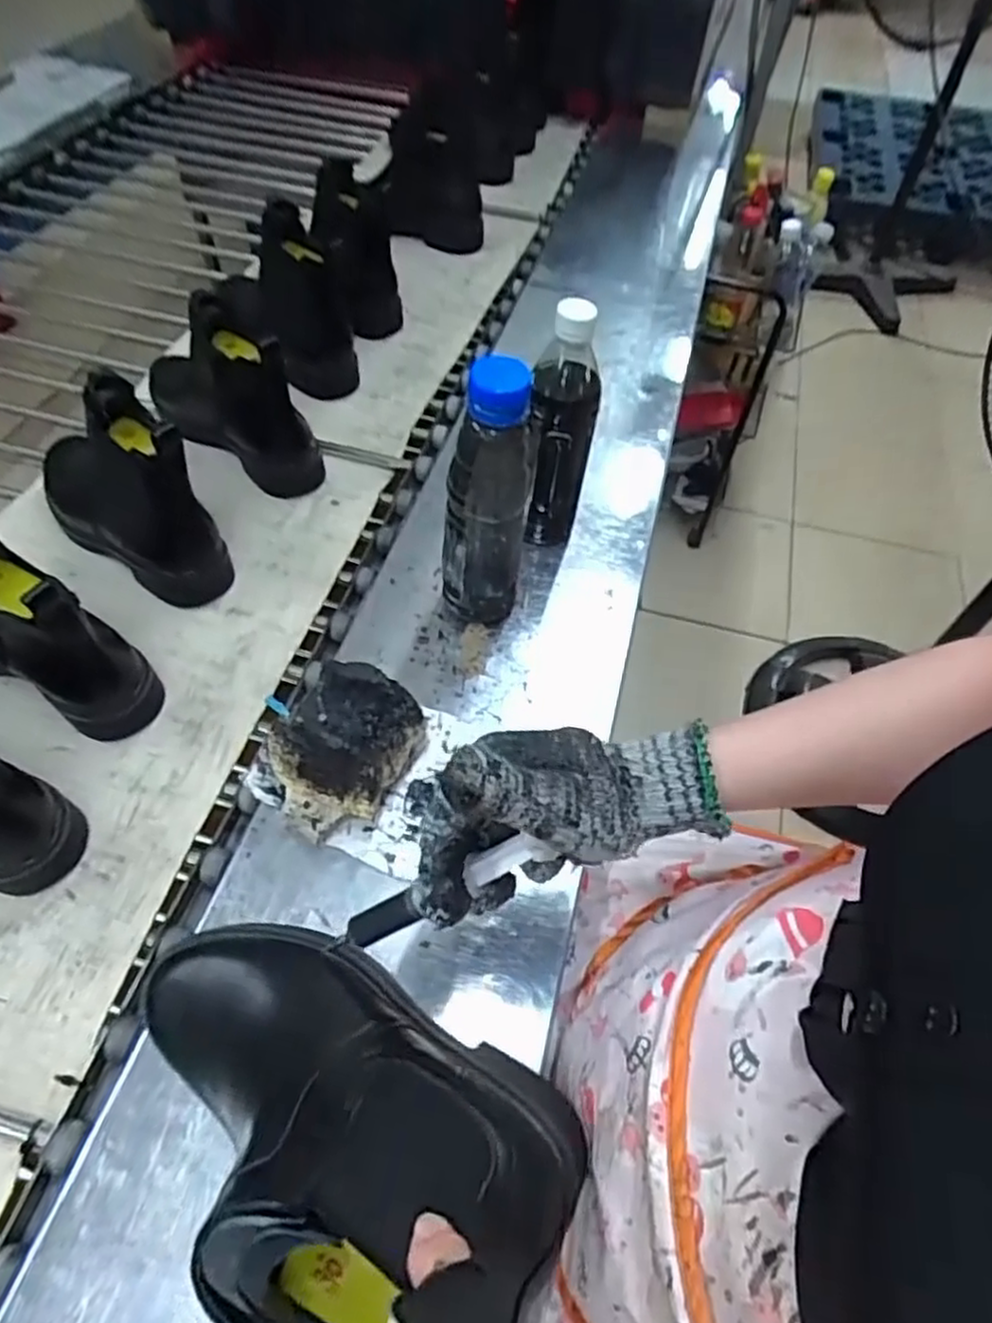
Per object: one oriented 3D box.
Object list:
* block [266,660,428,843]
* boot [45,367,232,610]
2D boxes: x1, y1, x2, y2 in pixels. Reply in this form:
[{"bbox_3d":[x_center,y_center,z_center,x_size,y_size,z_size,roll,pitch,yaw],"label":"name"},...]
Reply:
[{"bbox_3d":[-0.104,0.058,0.483,0.079,0.072,0.102,24,57,13],"label":"block"},{"bbox_3d":[-0.339,-0.162,0.628,0.096,0.163,0.223,-37,65,-25],"label":"boot"}]

